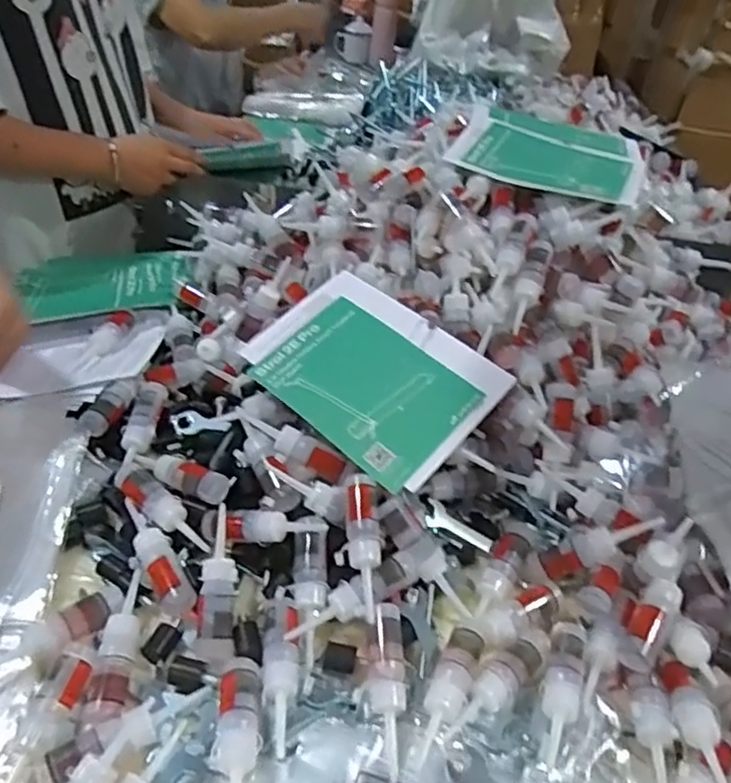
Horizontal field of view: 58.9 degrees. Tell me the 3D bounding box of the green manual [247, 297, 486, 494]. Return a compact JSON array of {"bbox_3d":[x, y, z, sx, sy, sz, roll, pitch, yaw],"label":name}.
[{"bbox_3d":[0.001,-0.004,0.571,0.173,0.010,0.116,37,65,21],"label":"green manual"}]

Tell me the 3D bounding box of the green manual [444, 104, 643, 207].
[{"bbox_3d":[0.217,-0.284,0.763,0.207,0.012,0.192,18,45,10],"label":"green manual"}]

